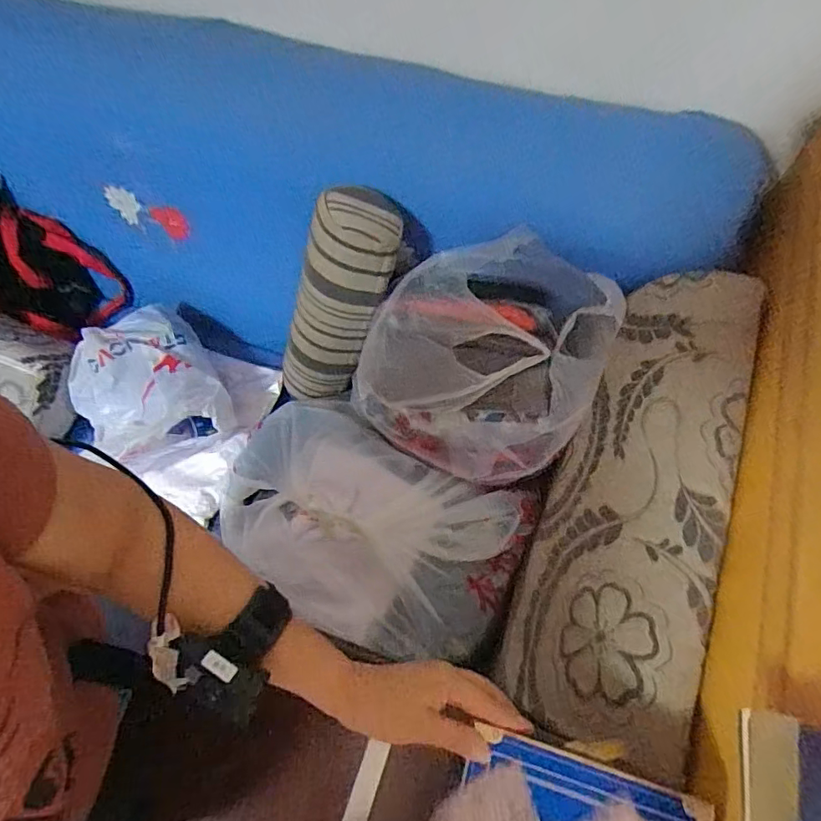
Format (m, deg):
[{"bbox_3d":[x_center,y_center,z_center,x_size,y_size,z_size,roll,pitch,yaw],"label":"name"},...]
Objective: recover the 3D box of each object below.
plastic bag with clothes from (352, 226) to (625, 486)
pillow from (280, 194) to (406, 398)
[{"bbox_3d":[0.101,-0.080,0.836,0.358,0.175,0.326,23,68,13],"label":"plastic bag with clothes"},{"bbox_3d":[-0.140,-0.155,0.924,0.114,0.464,0.098,-9,62,-26],"label":"pillow"}]

